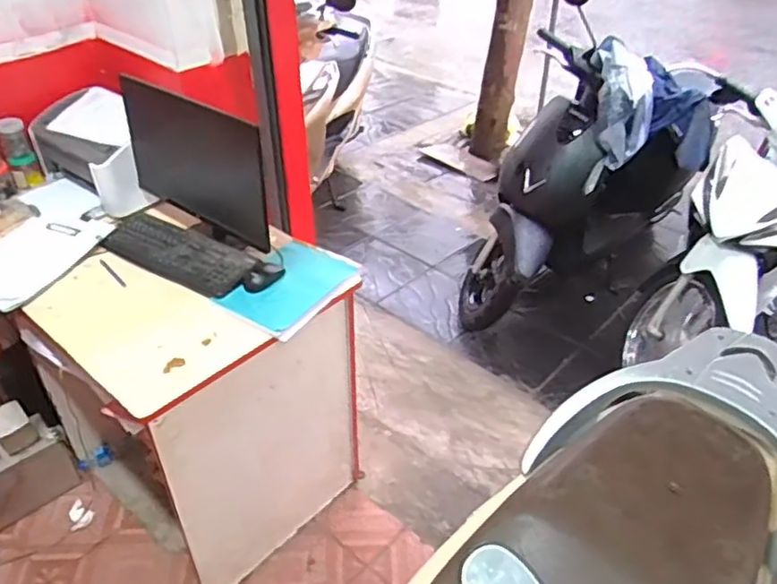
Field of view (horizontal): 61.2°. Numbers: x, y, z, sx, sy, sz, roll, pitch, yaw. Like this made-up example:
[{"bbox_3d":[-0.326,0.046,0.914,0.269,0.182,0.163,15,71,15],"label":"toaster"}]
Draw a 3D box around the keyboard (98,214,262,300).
[{"bbox_3d":[-0.492,-0.097,1.541,0.404,0.027,0.151,23,44,26],"label":"keyboard"}]

